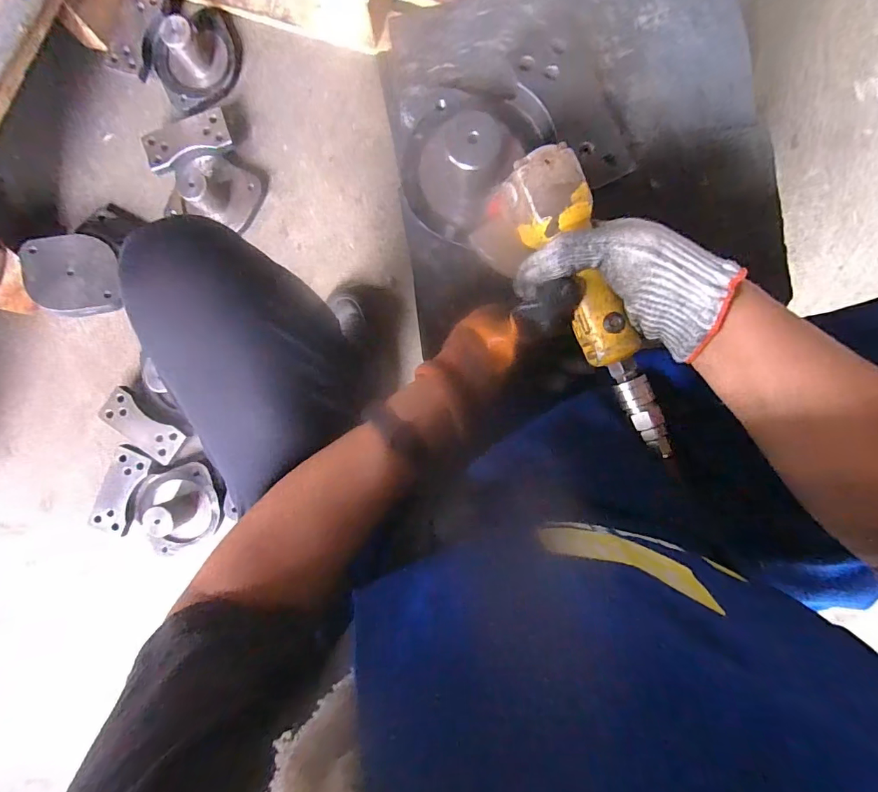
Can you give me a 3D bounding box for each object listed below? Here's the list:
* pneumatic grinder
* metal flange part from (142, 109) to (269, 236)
[{"bbox_3d":[0.104,-0.062,0.337,0.073,0.078,0.228,-23,83,1],"label":"pneumatic grinder"},{"bbox_3d":[-0.395,-0.369,0.733,0.169,0.081,0.192,-15,89,1],"label":"metal flange part"}]

